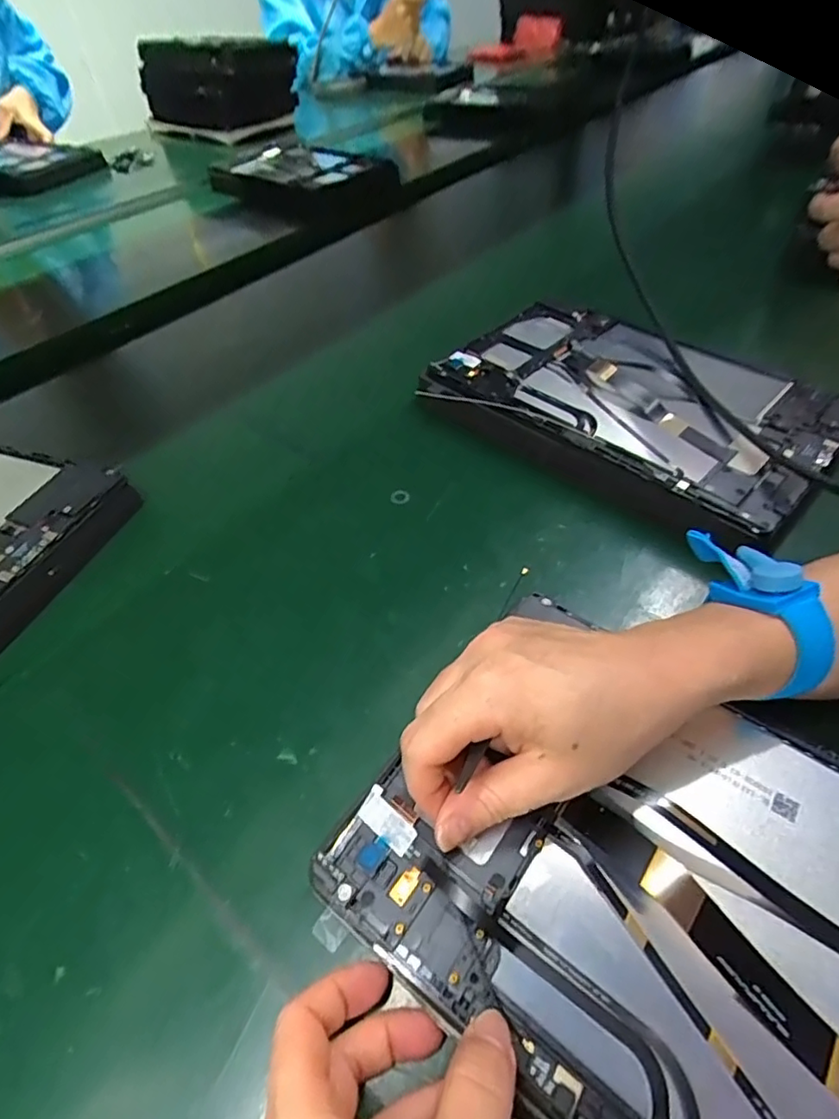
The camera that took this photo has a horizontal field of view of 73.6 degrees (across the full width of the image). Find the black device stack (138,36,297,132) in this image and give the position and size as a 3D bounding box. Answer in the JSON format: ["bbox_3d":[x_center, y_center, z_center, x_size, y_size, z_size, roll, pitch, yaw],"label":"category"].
[{"bbox_3d":[-0.329,-0.790,0.930,0.219,0.109,0.147,26,55,21],"label":"black device stack"}]

